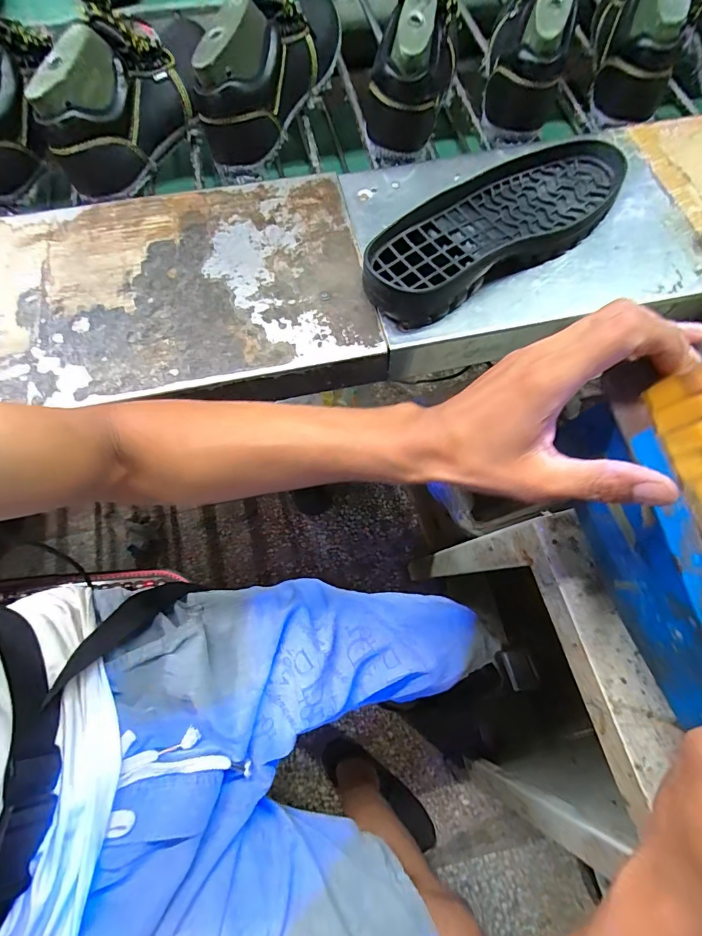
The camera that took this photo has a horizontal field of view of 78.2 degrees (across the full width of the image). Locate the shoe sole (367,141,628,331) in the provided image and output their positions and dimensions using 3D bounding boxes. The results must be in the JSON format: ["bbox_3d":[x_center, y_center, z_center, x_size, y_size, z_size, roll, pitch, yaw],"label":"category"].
[{"bbox_3d":[0.135,-0.230,0.411,0.283,0.037,0.102,-32,73,-12],"label":"shoe sole"}]

